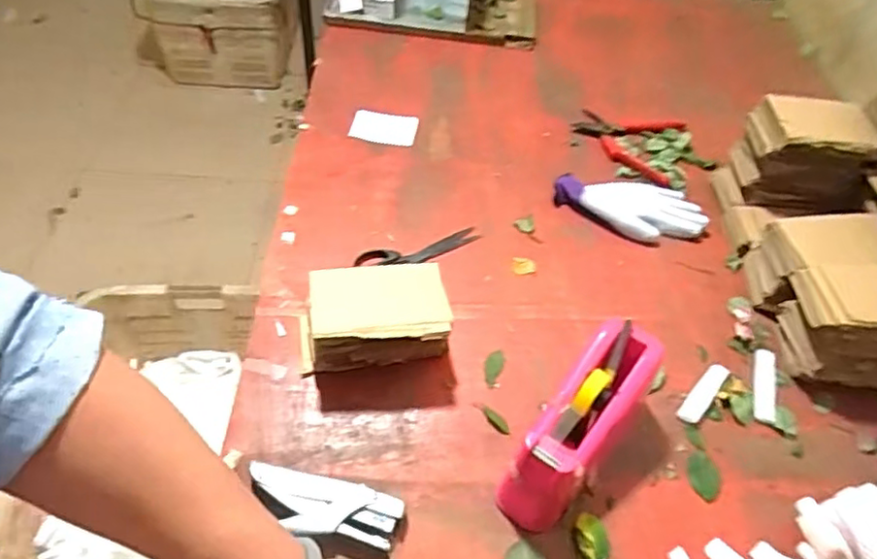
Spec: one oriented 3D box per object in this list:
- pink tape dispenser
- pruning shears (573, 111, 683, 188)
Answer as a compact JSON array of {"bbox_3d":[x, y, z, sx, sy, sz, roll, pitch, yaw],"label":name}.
[{"bbox_3d":[0.136,0.142,0.623,0.071,0.102,0.206,35,56,20],"label":"pink tape dispenser"},{"bbox_3d":[0.283,-0.213,0.974,0.156,0.014,0.146,21,52,11],"label":"pruning shears"}]

